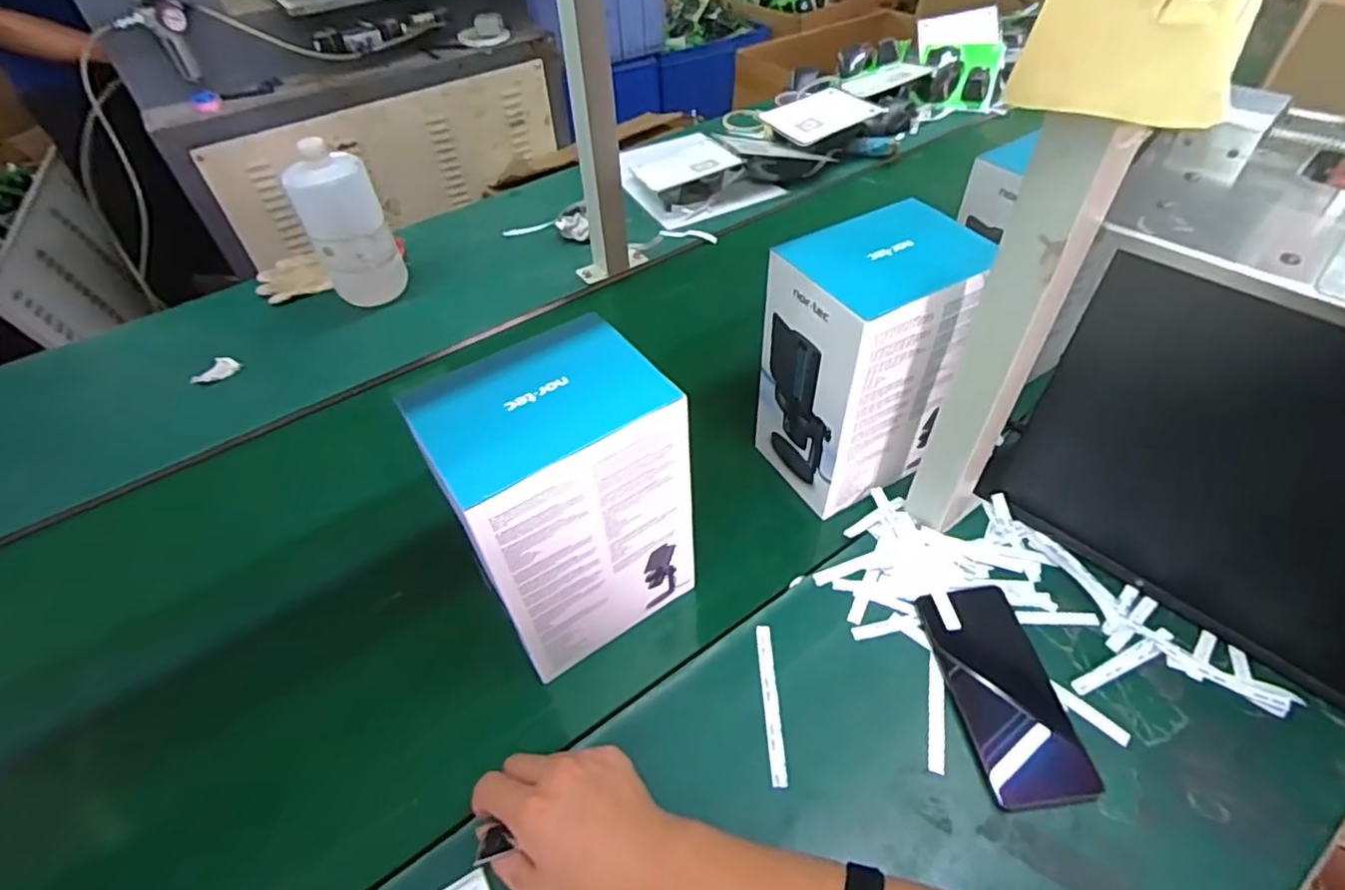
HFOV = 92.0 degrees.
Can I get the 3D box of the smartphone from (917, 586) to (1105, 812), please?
[{"bbox_3d":[0.246,0.183,0.490,0.073,0.011,0.158,-7,48,-4],"label":"smartphone"}]

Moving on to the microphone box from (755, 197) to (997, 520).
[{"bbox_3d":[0.169,-0.074,0.572,0.148,0.218,0.122,-25,52,-19],"label":"microphone box"}]

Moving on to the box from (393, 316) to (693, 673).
[{"bbox_3d":[-0.076,0.044,0.483,0.152,0.212,0.117,-28,53,-21],"label":"box"}]

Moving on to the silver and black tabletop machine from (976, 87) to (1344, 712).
[{"bbox_3d":[0.448,-0.016,0.469,0.332,0.310,0.201,35,58,29],"label":"silver and black tabletop machine"}]

